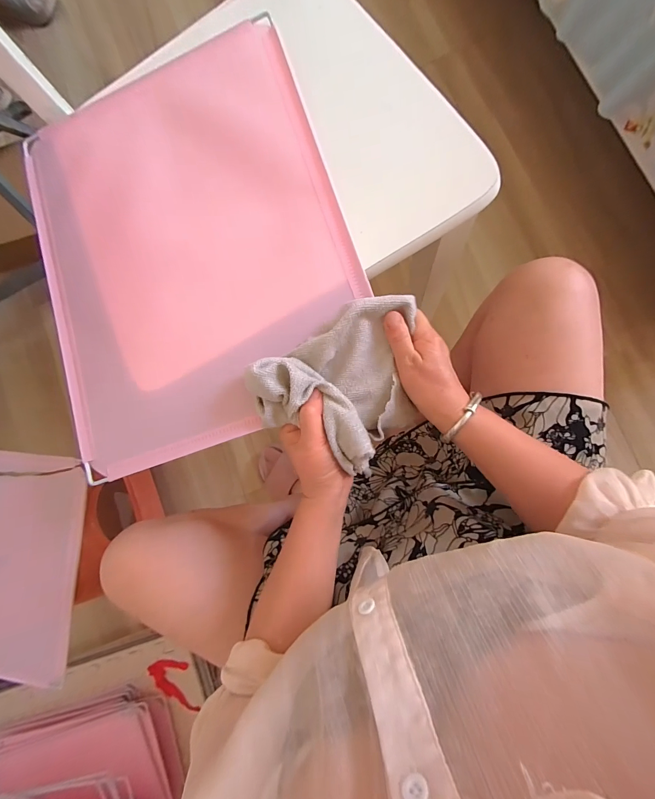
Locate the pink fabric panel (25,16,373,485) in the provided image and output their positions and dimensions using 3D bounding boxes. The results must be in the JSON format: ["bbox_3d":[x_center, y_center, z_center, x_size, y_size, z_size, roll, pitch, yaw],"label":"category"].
[{"bbox_3d":[-0.156,-0.170,0.365,0.335,0.013,0.430,-19,82,7],"label":"pink fabric panel"}]

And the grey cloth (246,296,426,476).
[{"bbox_3d":[0.022,-0.008,0.301,0.159,0.050,0.131,-32,83,4],"label":"grey cloth"}]

